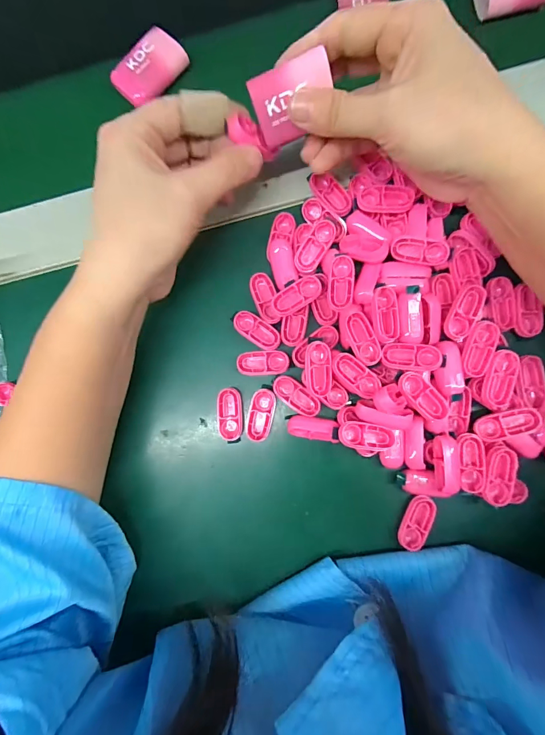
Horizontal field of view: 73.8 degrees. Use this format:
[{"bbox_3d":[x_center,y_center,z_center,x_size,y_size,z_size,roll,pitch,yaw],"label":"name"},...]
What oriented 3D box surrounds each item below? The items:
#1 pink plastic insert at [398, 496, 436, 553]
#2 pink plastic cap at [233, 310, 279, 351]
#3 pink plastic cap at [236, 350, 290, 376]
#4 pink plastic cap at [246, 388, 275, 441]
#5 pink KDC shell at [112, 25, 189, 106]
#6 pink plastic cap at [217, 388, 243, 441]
[{"bbox_3d":[0.091,0.097,0.226,0.017,0.004,0.035,23,88,6],"label":"pink plastic insert"},{"bbox_3d":[-0.010,-0.024,0.240,0.033,0.005,0.015,34,89,6],"label":"pink plastic cap"},{"bbox_3d":[-0.006,-0.003,0.241,0.033,0.010,0.016,-3,85,4],"label":"pink plastic cap"},{"bbox_3d":[-0.008,0.031,0.235,0.015,0.006,0.034,13,87,5],"label":"pink plastic cap"},{"bbox_3d":[-0.088,-0.213,0.259,0.032,0.011,0.052,42,90,6],"label":"pink KDC shell"},{"bbox_3d":[-0.028,0.031,0.239,0.016,0.007,0.033,-3,85,4],"label":"pink plastic cap"}]

